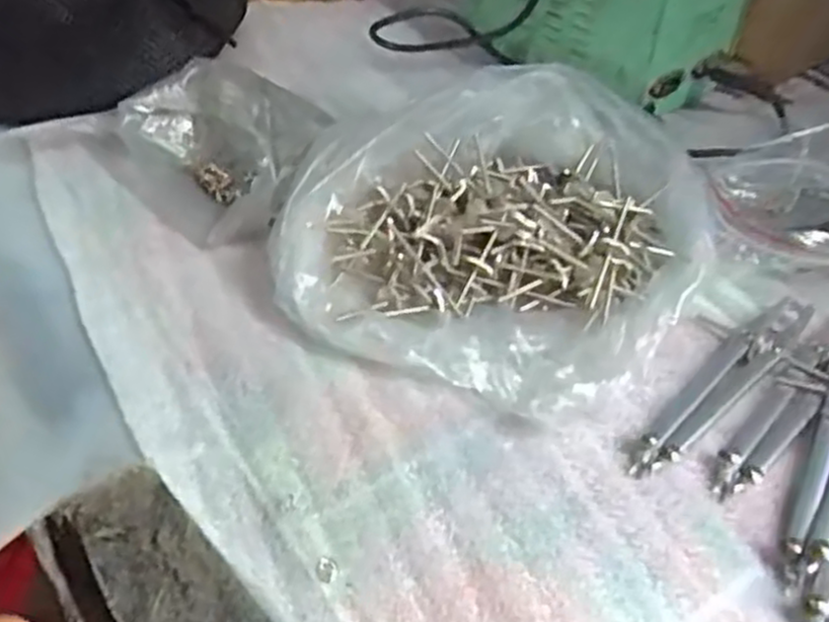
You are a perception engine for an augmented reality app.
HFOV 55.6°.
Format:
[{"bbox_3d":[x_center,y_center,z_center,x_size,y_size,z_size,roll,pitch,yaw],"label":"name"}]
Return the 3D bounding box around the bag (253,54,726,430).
[{"bbox_3d":[0.038,-0.045,0.373,0.190,0.048,0.188,25,51,21],"label":"bag"}]

